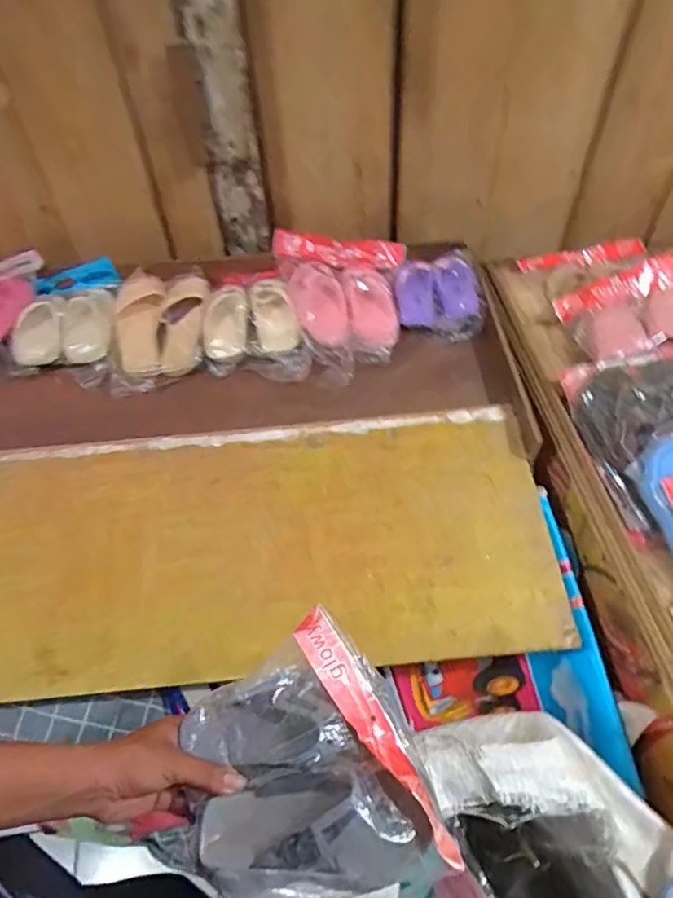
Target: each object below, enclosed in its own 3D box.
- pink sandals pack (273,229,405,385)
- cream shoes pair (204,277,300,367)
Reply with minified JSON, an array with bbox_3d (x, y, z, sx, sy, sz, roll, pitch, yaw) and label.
[{"bbox_3d":[0.026,-0.288,1.072,0.239,0.064,0.348,-8,55,-5],"label":"pink sandals pack"},{"bbox_3d":[-0.159,-0.234,1.059,0.165,0.068,0.175,-10,55,-6],"label":"cream shoes pair"}]

